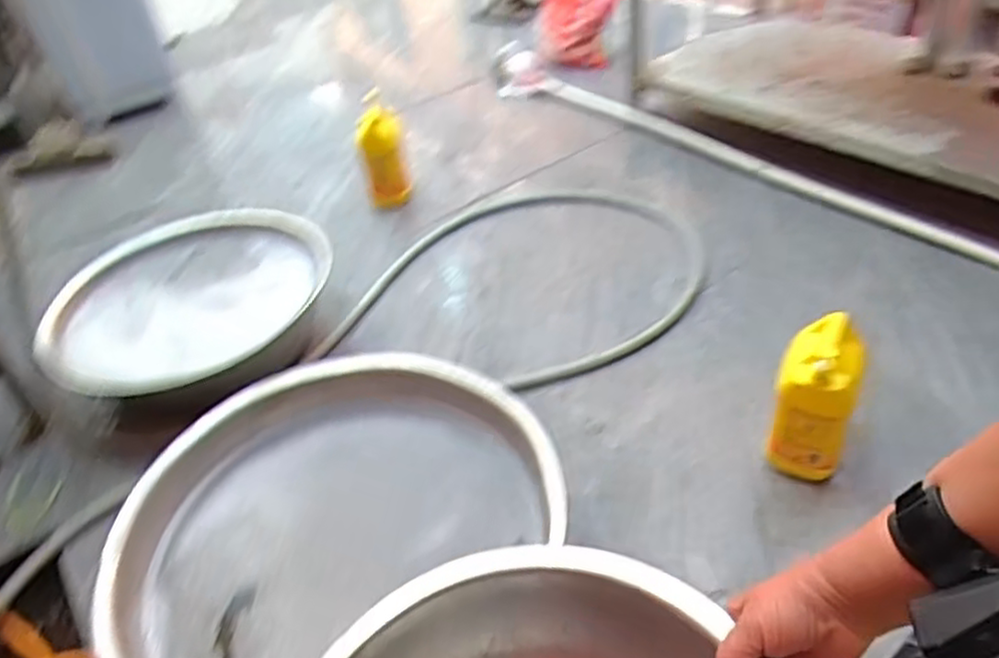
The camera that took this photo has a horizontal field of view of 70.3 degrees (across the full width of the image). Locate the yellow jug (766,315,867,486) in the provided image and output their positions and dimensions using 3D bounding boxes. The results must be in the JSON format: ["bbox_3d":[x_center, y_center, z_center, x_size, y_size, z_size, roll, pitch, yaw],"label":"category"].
[{"bbox_3d":[0.580,0.138,1.314,0.136,0.302,0.184,13,44,21],"label":"yellow jug"}]

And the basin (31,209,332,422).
[{"bbox_3d":[-0.724,-0.070,1.731,0.606,0.170,0.562,-14,41,-9],"label":"basin"}]

